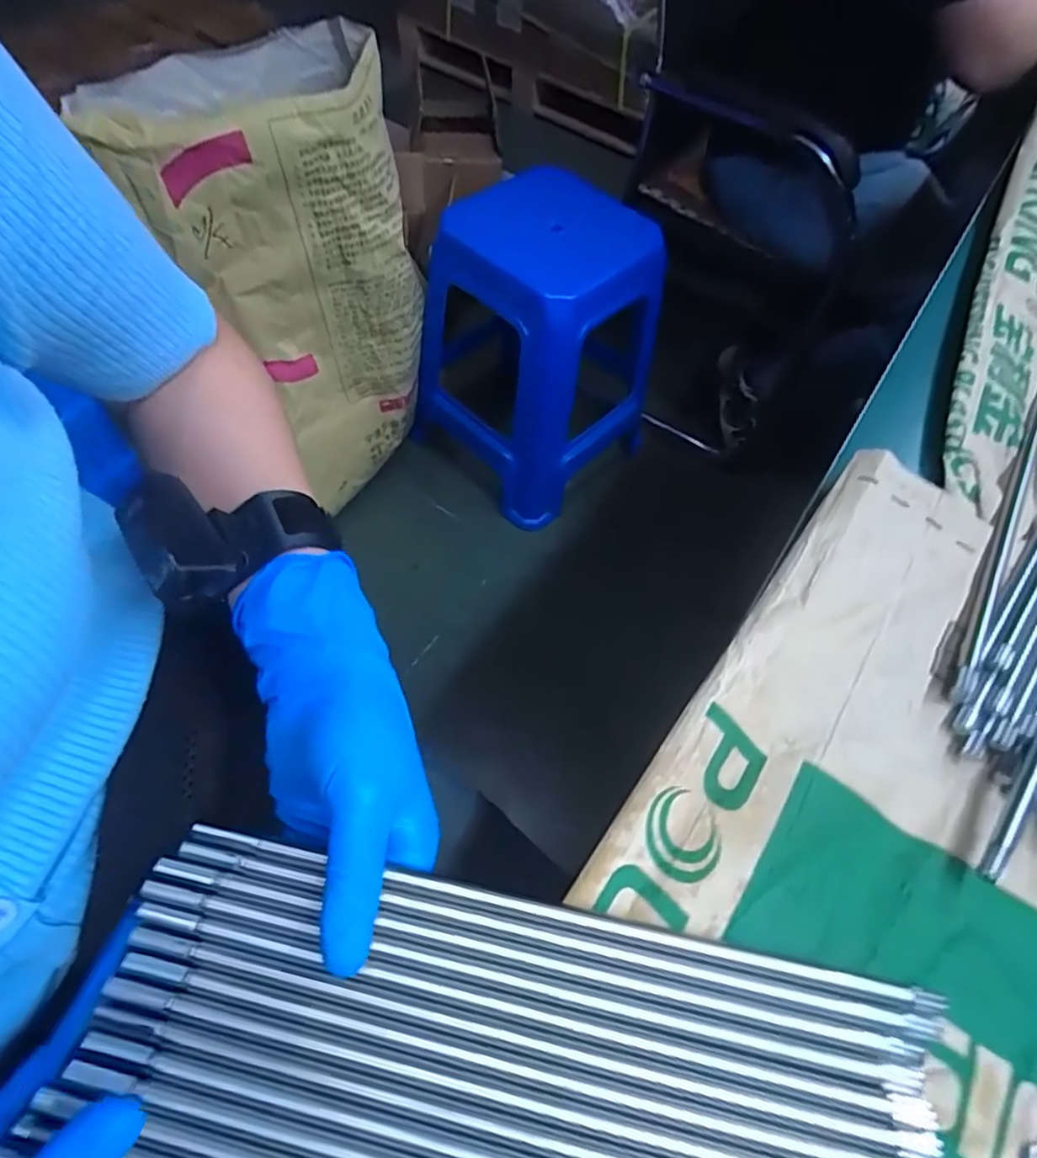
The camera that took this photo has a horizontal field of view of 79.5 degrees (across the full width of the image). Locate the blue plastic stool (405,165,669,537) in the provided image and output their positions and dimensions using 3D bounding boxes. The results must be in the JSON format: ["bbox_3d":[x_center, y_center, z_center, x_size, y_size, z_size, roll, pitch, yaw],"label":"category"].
[{"bbox_3d":[0.034,-0.416,1.137,0.340,0.458,0.334,36,63,16],"label":"blue plastic stool"}]

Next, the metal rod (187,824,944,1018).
[{"bbox_3d":[0.013,0.126,0.233,0.281,0.004,0.008,12,59,3],"label":"metal rod"}]

